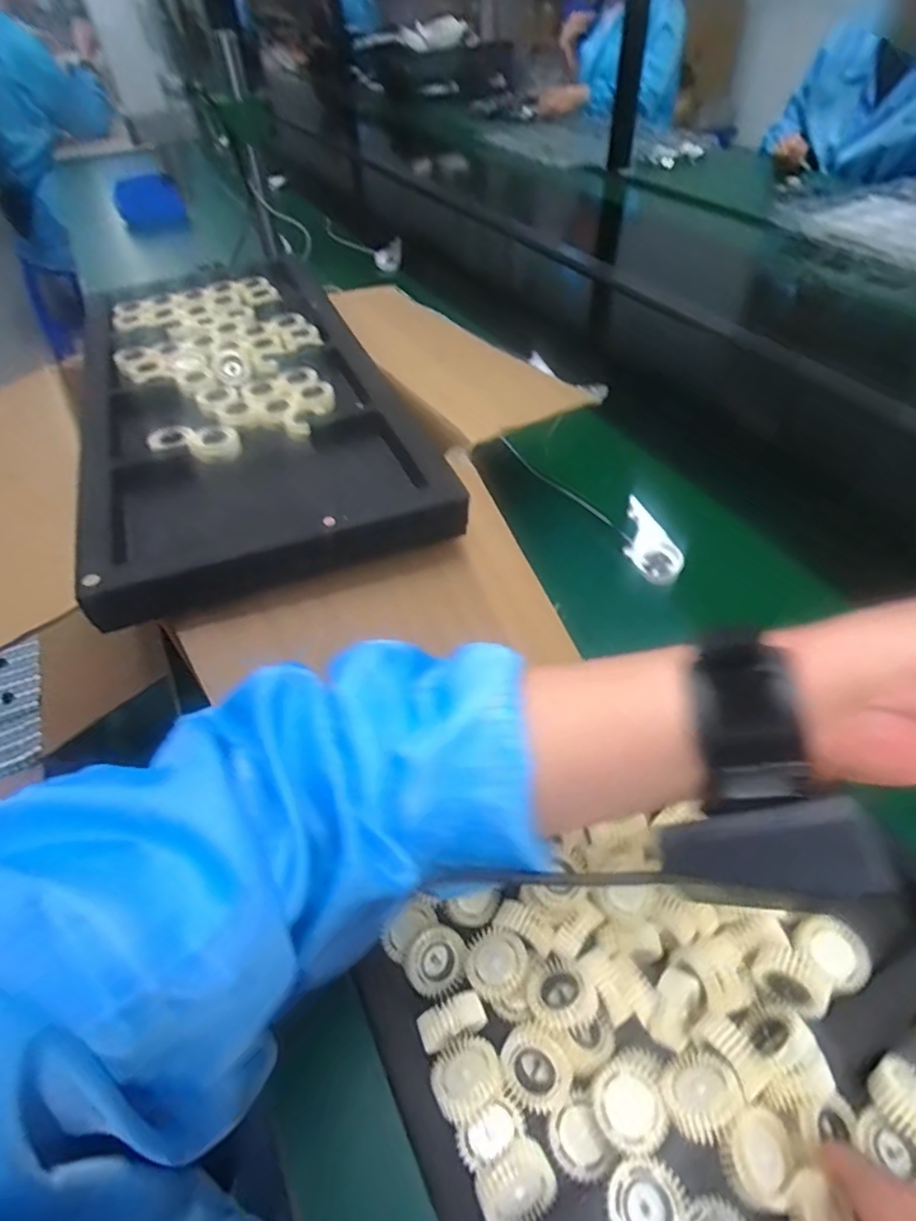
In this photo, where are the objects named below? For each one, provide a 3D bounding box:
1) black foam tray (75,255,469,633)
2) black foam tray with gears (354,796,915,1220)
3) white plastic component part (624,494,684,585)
[{"bbox_3d":[-0.210,-0.213,0.557,0.235,0.042,0.620,-18,48,-14],"label":"black foam tray"},{"bbox_3d":[0.152,0.232,0.252,0.290,0.031,0.362,-22,49,-17],"label":"black foam tray with gears"},{"bbox_3d":[0.178,-0.061,0.585,0.052,0.028,0.081,-37,72,-25],"label":"white plastic component part"}]

